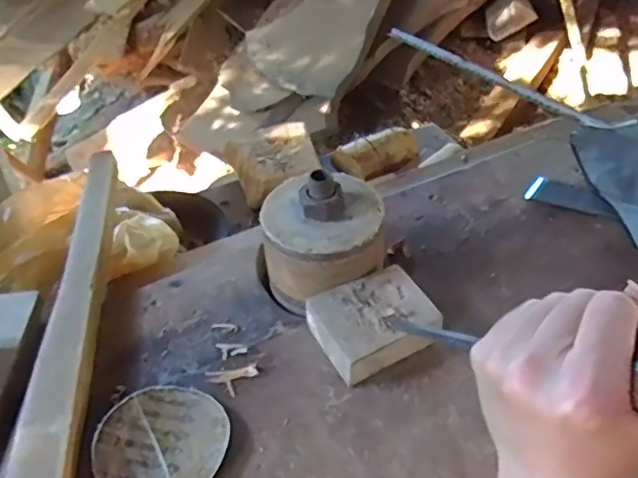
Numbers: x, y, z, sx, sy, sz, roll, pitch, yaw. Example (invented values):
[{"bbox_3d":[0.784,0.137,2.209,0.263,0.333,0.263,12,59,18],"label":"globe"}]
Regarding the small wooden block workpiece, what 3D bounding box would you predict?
[{"bbox_3d":[0.044,0.067,0.459,0.090,0.032,0.075,-20,46,-20],"label":"small wooden block workpiece"}]

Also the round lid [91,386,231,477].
[{"bbox_3d":[-0.108,0.140,0.409,0.086,0.010,0.088,22,47,23],"label":"round lid"}]

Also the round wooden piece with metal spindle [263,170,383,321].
[{"bbox_3d":[0.003,-0.003,0.494,0.095,0.104,0.087,0,43,0],"label":"round wooden piece with metal spindle"}]

